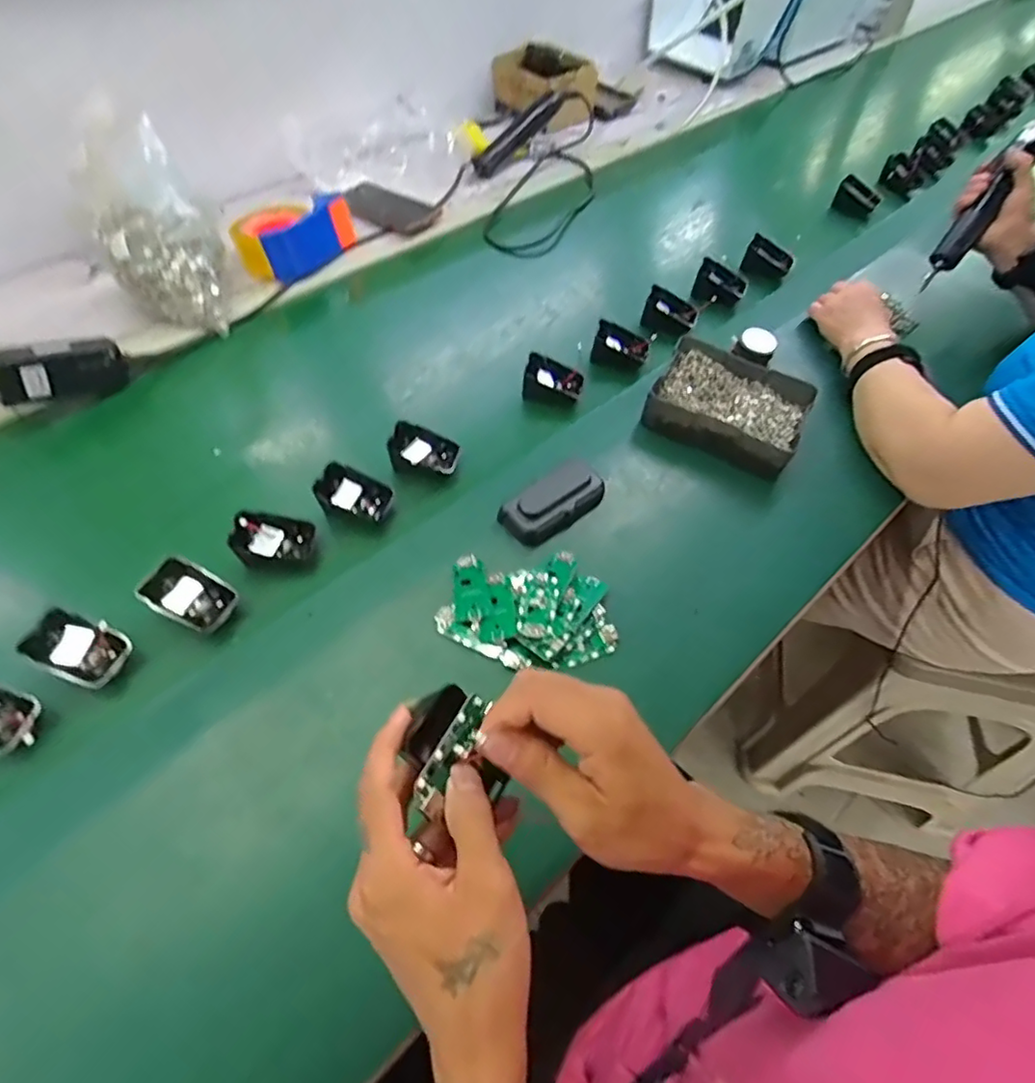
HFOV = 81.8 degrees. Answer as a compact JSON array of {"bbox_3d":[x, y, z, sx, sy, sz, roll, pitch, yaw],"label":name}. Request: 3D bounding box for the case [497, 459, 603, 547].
[{"bbox_3d":[0.036,-0.040,0.572,0.102,0.023,0.052,-36,64,-23],"label":"case"}]

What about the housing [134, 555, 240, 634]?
[{"bbox_3d":[-0.271,0.048,0.501,0.065,0.039,0.046,22,58,13],"label":"housing"}]

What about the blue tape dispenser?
[{"bbox_3d":[-0.300,-0.409,0.793,0.149,0.055,0.095,-34,63,-22],"label":"blue tape dispenser"}]

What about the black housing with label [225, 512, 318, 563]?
[{"bbox_3d":[-0.215,0.001,0.535,0.065,0.040,0.047,1,56,0],"label":"black housing with label"}]

